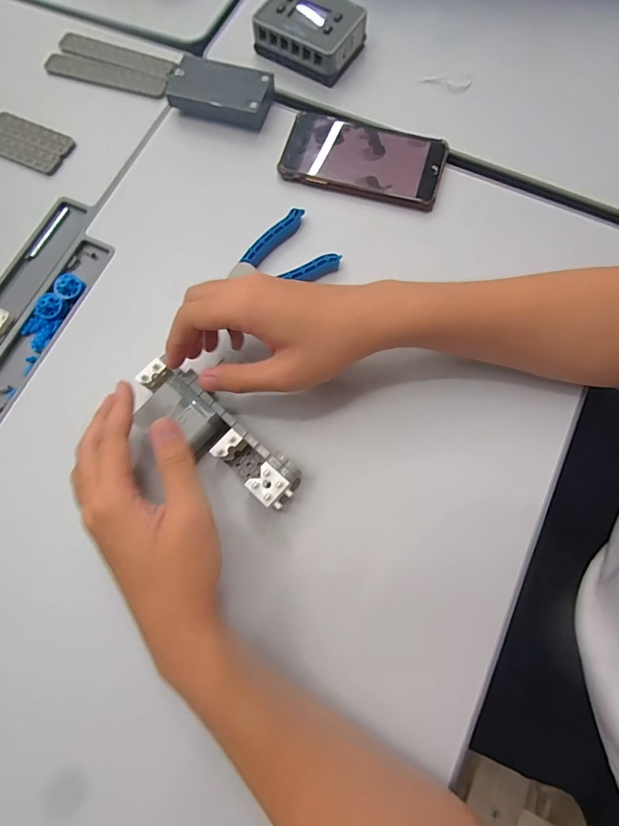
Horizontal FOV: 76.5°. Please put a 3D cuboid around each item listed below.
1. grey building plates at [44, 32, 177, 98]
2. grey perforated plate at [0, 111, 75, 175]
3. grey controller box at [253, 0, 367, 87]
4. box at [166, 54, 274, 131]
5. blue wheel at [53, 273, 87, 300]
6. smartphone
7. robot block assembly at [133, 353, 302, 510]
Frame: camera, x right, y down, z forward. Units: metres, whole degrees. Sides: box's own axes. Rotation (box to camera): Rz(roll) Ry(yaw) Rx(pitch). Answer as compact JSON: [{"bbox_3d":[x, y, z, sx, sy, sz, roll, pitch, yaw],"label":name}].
[{"bbox_3d":[-0.216,-0.389,0.438,0.159,0.013,0.059,20,78,6],"label":"grey building plates"},{"bbox_3d":[-0.305,-0.290,0.420,0.098,0.004,0.051,24,78,7],"label":"grey perforated plate"},{"bbox_3d":[0.001,-0.407,0.420,0.103,0.035,0.076,30,79,8],"label":"grey controller box"},{"bbox_3d":[-0.093,-0.334,0.412,0.099,0.028,0.054,14,77,5],"label":"box"},{"bbox_3d":[-0.231,-0.121,0.378,0.023,0.016,0.026,39,80,10],"label":"blue wheel"},{"bbox_3d":[0.054,-0.255,0.394,0.157,0.014,0.081,15,77,5],"label":"smartphone"},{"bbox_3d":[-0.077,0.020,0.318,0.151,0.031,0.054,37,80,7],"label":"robot block assembly"}]

